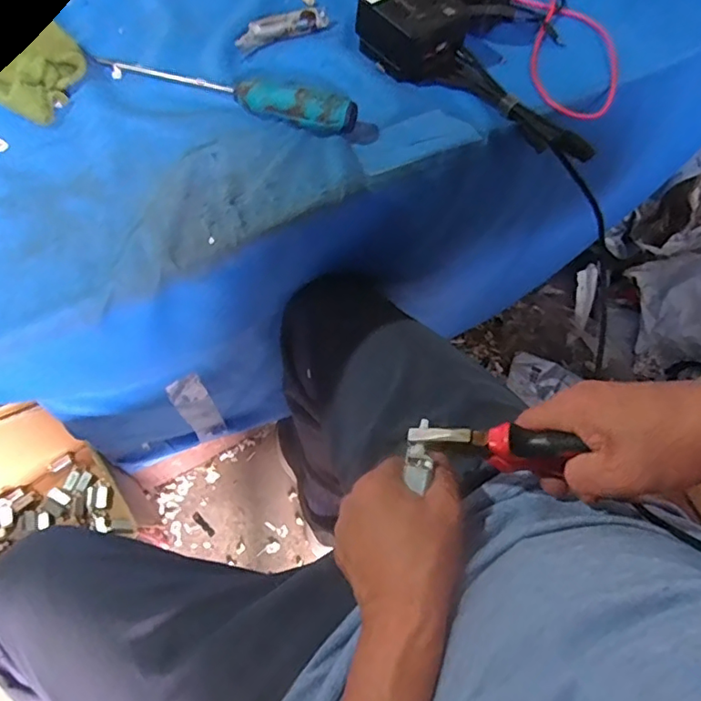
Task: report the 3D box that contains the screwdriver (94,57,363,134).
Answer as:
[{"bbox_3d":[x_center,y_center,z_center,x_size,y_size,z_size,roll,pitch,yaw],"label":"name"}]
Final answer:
[{"bbox_3d":[-0.108,-0.236,0.482,0.239,0.027,0.029,22,66,9],"label":"screwdriver"}]

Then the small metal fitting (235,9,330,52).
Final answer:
[{"bbox_3d":[-0.066,-0.314,0.531,0.097,0.021,0.016,-30,69,-15],"label":"small metal fitting"}]

